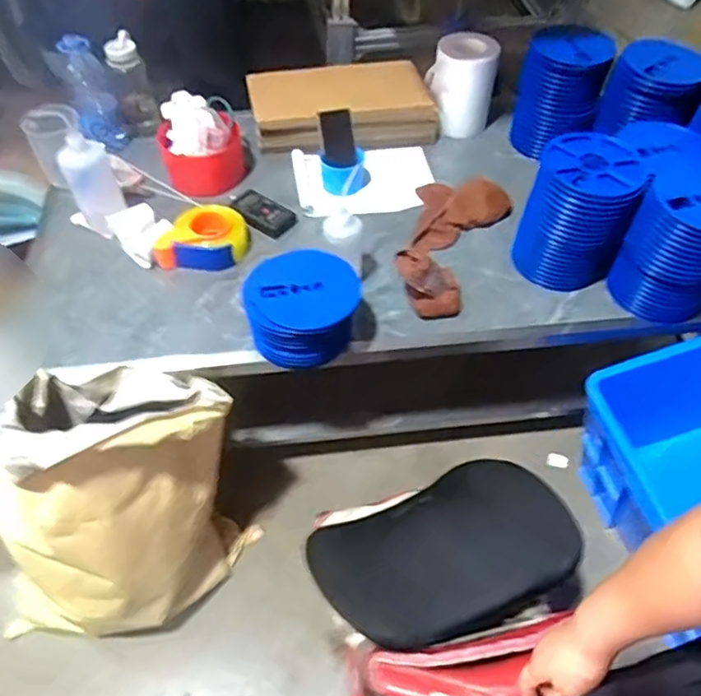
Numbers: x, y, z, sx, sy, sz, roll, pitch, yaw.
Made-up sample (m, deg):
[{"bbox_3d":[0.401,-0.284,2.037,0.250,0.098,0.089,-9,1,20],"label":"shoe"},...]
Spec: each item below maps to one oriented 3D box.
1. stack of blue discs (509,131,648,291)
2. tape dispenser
[{"bbox_3d":[0.412,-0.243,1.136,0.170,0.243,0.163,20,55,13],"label":"stack of blue discs"},{"bbox_3d":[-0.283,-0.219,1.220,0.183,0.066,0.151,4,53,1],"label":"tape dispenser"}]

